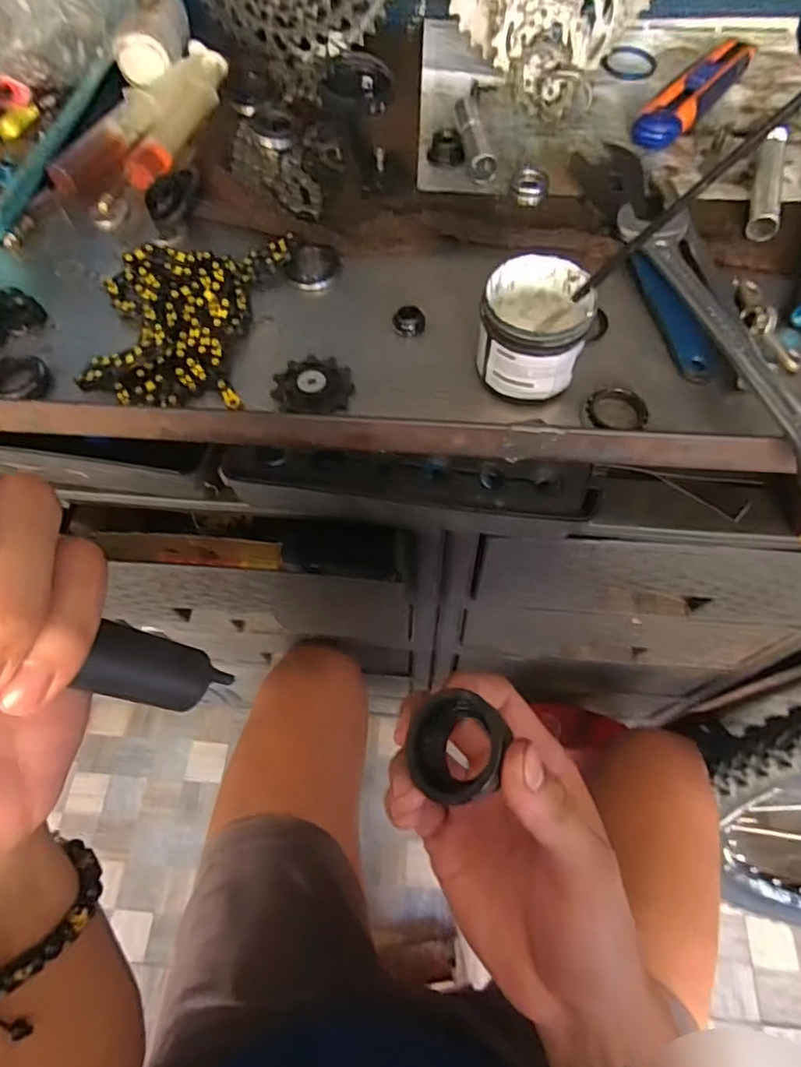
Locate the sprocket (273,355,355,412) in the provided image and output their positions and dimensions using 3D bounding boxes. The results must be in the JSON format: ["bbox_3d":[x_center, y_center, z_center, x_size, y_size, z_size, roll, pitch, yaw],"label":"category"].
[{"bbox_3d":[-0.047,-0.080,0.317,0.041,0.007,0.036,2,62,2],"label":"sprocket"}]

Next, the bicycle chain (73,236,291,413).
[{"bbox_3d":[-0.125,-0.130,0.339,0.094,0.015,0.132,7,62,4],"label":"bicycle chain"}]

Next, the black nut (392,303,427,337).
[{"bbox_3d":[0.005,-0.121,0.337,0.018,0.012,0.014,7,62,4],"label":"black nut"}]

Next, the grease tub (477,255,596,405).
[{"bbox_3d":[0.066,-0.102,0.298,0.050,0.046,0.054,0,62,1],"label":"grease tub"}]

